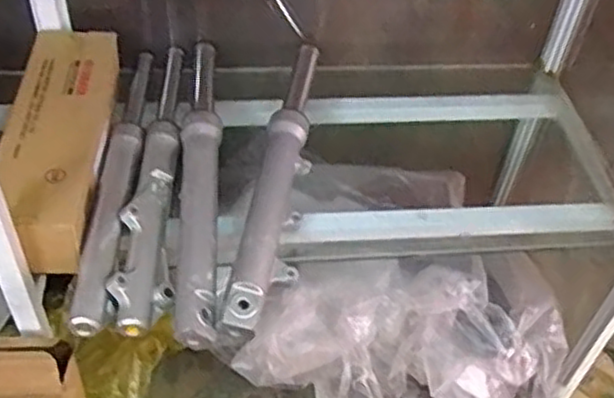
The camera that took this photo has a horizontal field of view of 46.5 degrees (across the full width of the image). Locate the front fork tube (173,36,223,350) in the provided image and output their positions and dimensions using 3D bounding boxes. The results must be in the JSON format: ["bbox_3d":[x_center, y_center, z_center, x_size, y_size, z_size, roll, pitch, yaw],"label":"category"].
[{"bbox_3d":[-0.129,-0.027,0.861,0.051,0.053,0.453,0,47,-5],"label":"front fork tube"}]

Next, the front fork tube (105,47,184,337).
[{"bbox_3d":[-0.181,-0.032,0.865,0.048,0.038,0.430,2,47,-3],"label":"front fork tube"}]

